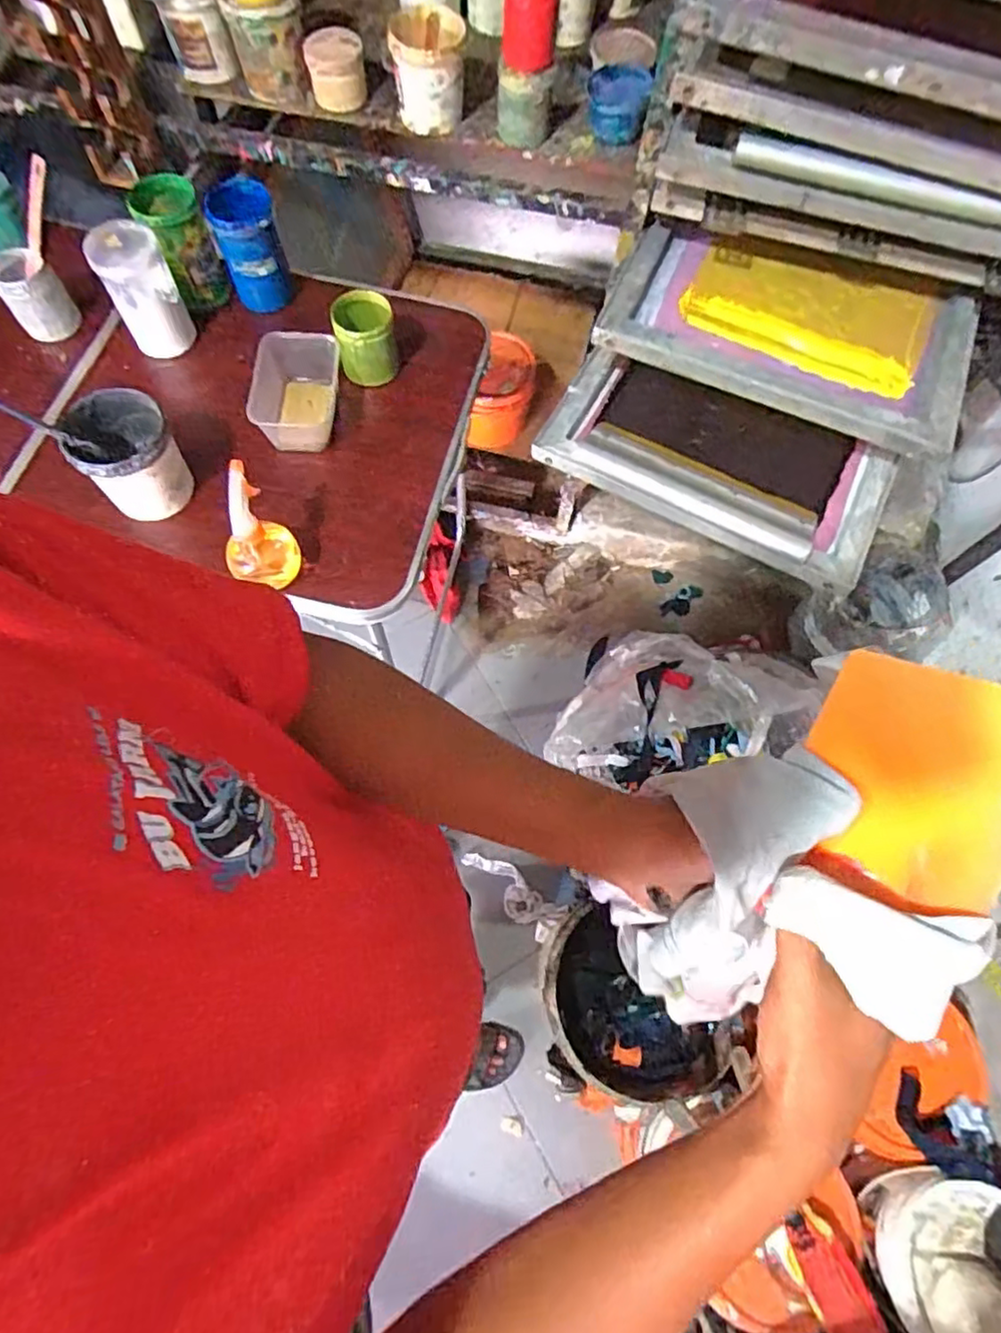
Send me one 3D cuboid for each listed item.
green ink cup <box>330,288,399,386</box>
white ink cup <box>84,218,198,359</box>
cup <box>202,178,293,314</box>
[{"bbox_3d":[-0.207,-0.497,1.000,0.093,0.103,0.104,-8,69,-6],"label":"green ink cup"},{"bbox_3d":[-0.533,-0.561,0.976,0.091,0.161,0.088,1,68,-2],"label":"white ink cup"},{"bbox_3d":[-0.390,-0.654,1.015,0.092,0.152,0.112,-26,72,-12],"label":"cup"}]

